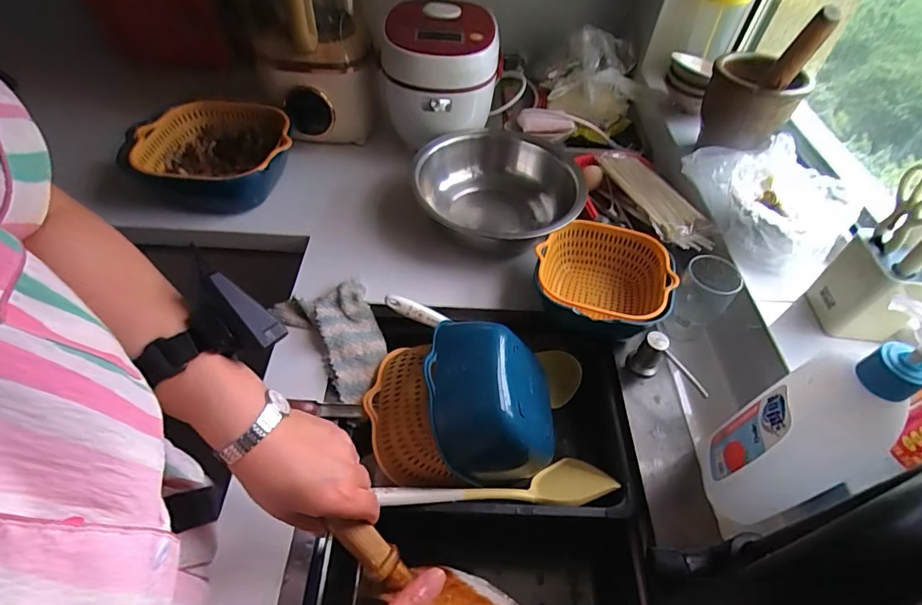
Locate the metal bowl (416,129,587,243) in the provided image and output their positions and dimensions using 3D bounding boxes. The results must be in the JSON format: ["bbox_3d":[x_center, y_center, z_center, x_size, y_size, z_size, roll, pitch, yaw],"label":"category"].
[{"bbox_3d":[0.058,-0.169,0.796,0.257,0.137,0.275,2,50,-2],"label":"metal bowl"}]

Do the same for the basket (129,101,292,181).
[{"bbox_3d":[-0.410,-0.264,0.802,0.233,0.083,0.207,-2,50,-5],"label":"basket"}]

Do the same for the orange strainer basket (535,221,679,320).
[{"bbox_3d":[0.195,-0.028,0.664,0.178,0.087,0.178,5,50,1],"label":"orange strainer basket"}]

